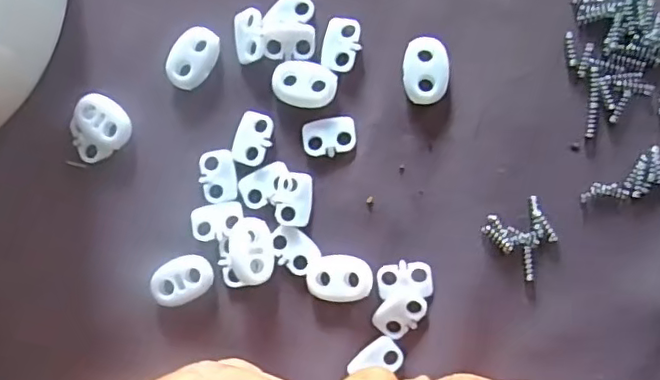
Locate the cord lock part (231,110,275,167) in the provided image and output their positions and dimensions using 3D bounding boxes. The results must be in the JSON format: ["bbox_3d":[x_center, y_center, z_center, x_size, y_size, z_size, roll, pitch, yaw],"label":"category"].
[{"bbox_3d":[-0.027,-0.018,0.211,0.013,0.004,0.019,16,88,6],"label":"cord lock part"}]

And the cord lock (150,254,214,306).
[{"bbox_3d":[-0.052,0.031,0.210,0.022,0.006,0.015,-20,85,4],"label":"cord lock"}]

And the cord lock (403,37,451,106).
[{"bbox_3d":[0.033,-0.041,0.205,0.015,0.006,0.022,7,87,6],"label":"cord lock"}]

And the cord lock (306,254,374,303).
[{"bbox_3d":[0.003,0.030,0.202,0.022,0.004,0.016,1,71,16],"label":"cord lock"}]

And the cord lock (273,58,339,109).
[{"bbox_3d":[-0.009,-0.037,0.209,0.022,0.004,0.016,15,88,6],"label":"cord lock"}]

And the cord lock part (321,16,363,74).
[{"bbox_3d":[0.004,-0.051,0.209,0.013,0.004,0.019,12,88,6],"label":"cord lock part"}]

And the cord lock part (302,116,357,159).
[{"bbox_3d":[0.000,-0.019,0.208,0.018,0.004,0.013,-10,86,5],"label":"cord lock part"}]

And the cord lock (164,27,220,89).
[{"bbox_3d":[-0.049,-0.047,0.214,0.014,0.006,0.022,35,91,6],"label":"cord lock"}]

